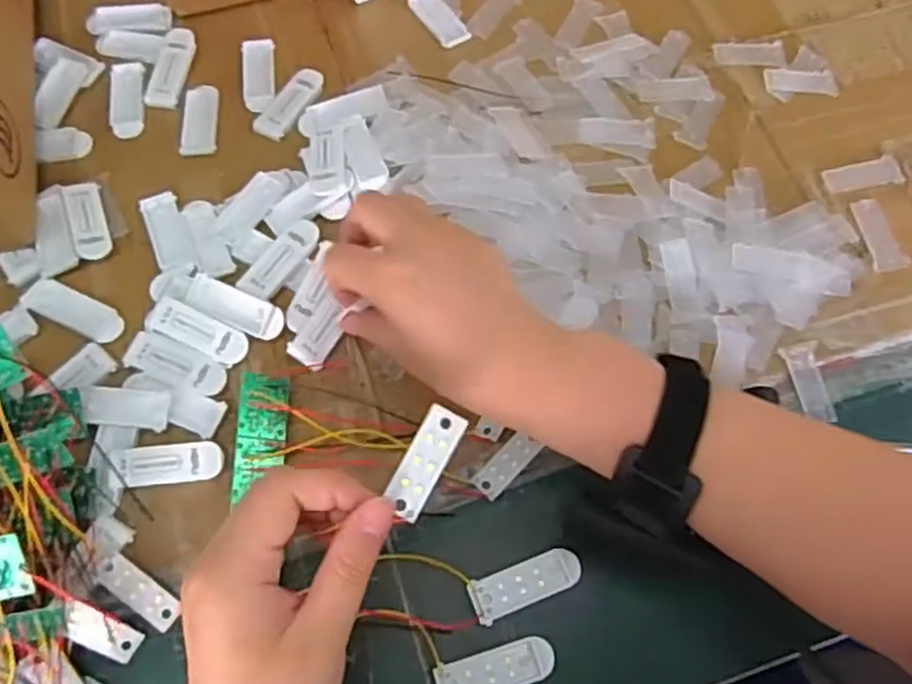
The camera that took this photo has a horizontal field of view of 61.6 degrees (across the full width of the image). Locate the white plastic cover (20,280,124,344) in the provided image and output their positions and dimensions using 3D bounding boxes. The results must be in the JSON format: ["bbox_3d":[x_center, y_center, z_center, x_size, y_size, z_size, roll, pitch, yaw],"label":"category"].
[{"bbox_3d":[-0.215,-0.018,0.432,0.058,0.004,0.020,25,69,8],"label":"white plastic cover"}]

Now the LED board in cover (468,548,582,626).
[{"bbox_3d":[0.036,0.124,0.390,0.057,0.005,0.021,-19,70,-9],"label":"LED board in cover"}]

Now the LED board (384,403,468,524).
[{"bbox_3d":[-0.012,0.048,0.308,0.016,0.004,0.047,25,84,7],"label":"LED board"}]

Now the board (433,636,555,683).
[{"bbox_3d":[0.020,0.161,0.374,0.058,0.004,0.021,-16,69,-8],"label":"board"}]

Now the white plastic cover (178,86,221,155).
[{"bbox_3d":[-0.165,-0.144,0.493,0.021,0.005,0.053,-1,68,-2],"label":"white plastic cover"}]

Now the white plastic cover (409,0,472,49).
[{"bbox_3d":[-0.013,-0.226,0.529,0.021,0.004,0.055,-31,72,-13],"label":"white plastic cover"}]

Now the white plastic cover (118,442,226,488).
[{"bbox_3d":[-0.149,0.063,0.399,0.051,0.006,0.022,-7,68,-4],"label":"white plastic cover"}]

